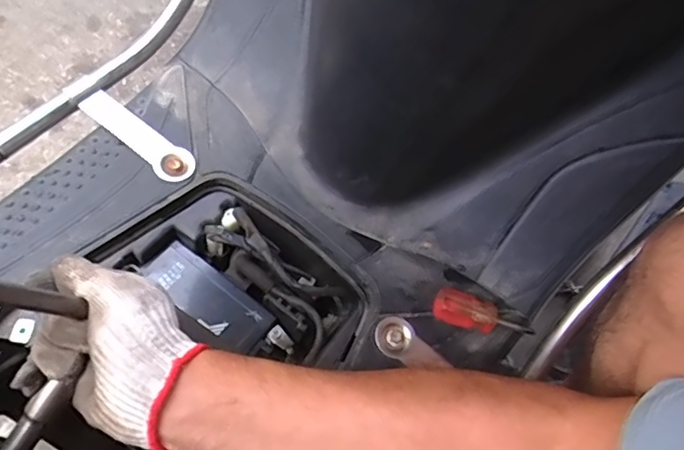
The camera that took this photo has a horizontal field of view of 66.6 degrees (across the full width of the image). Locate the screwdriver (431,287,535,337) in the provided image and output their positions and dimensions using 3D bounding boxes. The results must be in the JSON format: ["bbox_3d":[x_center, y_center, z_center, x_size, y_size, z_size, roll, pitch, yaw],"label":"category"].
[{"bbox_3d":[0.117,0.075,0.428,0.083,0.024,0.027,18,73,2],"label":"screwdriver"}]

